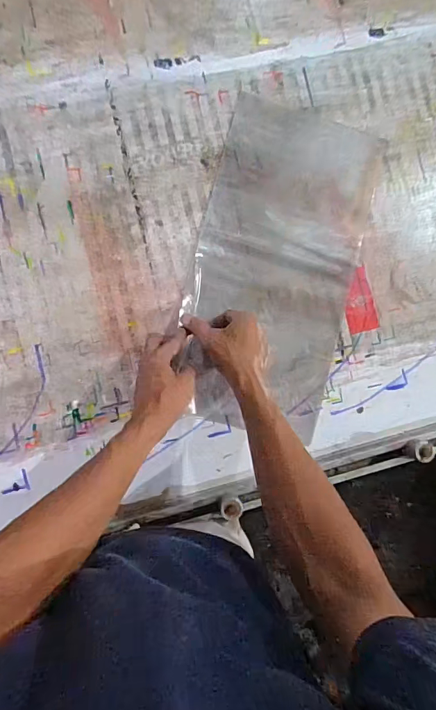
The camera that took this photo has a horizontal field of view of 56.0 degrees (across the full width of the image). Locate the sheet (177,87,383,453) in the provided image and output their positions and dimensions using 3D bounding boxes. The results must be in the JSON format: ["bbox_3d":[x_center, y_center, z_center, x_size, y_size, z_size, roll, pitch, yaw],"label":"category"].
[{"bbox_3d":[0.089,-0.134,0.624,0.245,0.013,0.478,14,87,-7],"label":"sheet"}]

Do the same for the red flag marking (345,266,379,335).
[{"bbox_3d":[0.223,-0.086,0.646,0.051,0.004,0.098,-13,91,-7],"label":"red flag marking"}]

